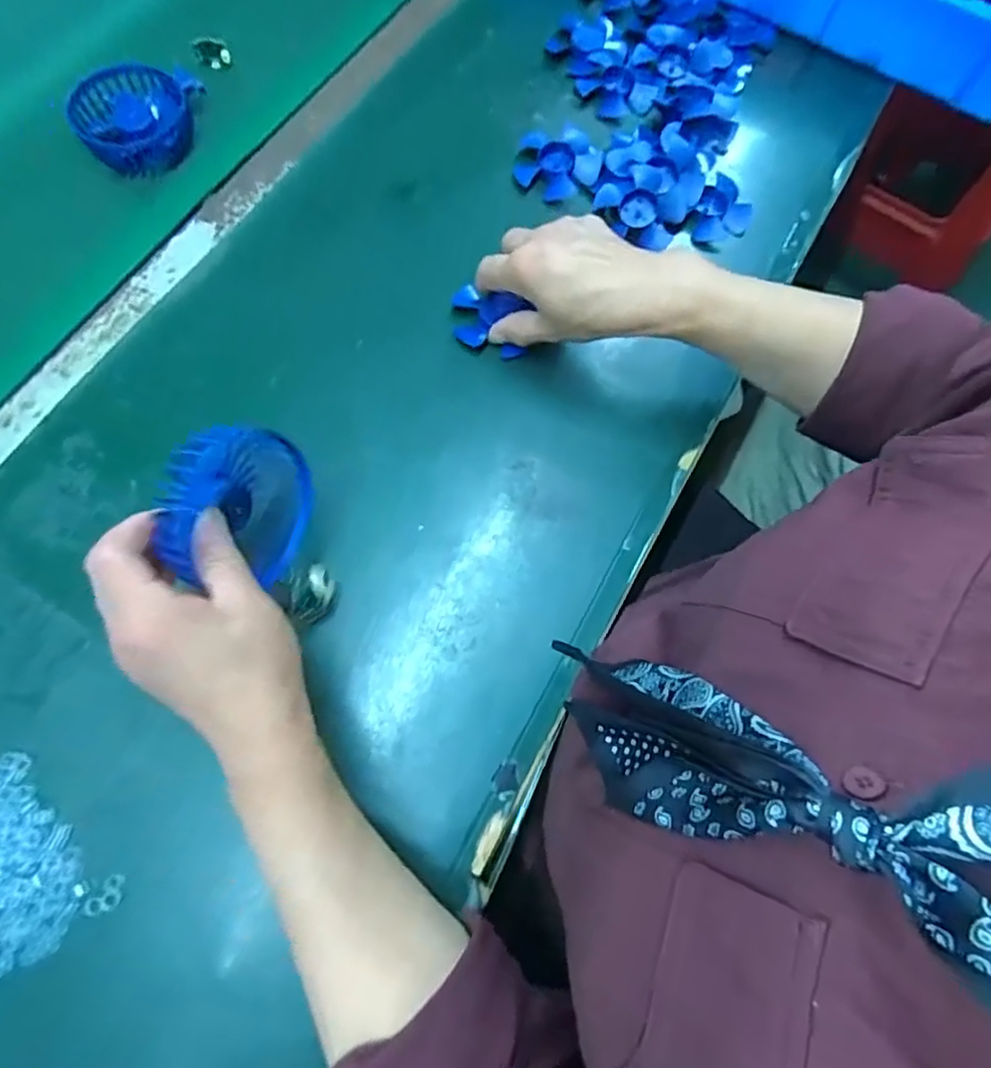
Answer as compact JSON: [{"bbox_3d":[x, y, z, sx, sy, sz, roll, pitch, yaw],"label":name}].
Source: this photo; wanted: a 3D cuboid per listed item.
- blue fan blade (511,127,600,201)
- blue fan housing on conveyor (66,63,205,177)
[{"bbox_3d":[0.053,-0.313,0.510,0.069,0.013,0.069,13,71,2],"label":"blue fan blade"},{"bbox_3d":[-0.290,-0.337,0.490,0.092,0.030,0.088,0,71,-2],"label":"blue fan housing on conveyor"}]

